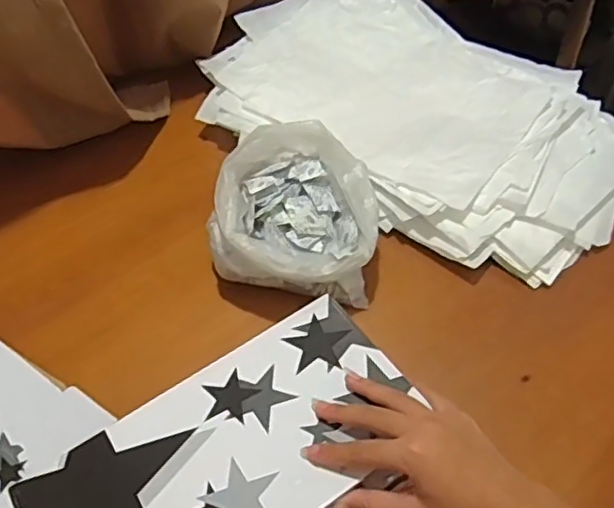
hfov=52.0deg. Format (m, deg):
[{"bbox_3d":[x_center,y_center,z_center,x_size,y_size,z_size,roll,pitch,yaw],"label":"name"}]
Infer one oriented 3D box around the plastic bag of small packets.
[{"bbox_3d":[-0.008,-0.036,0.640,0.158,0.121,0.142,11,56,9],"label":"plastic bag of small packets"}]

